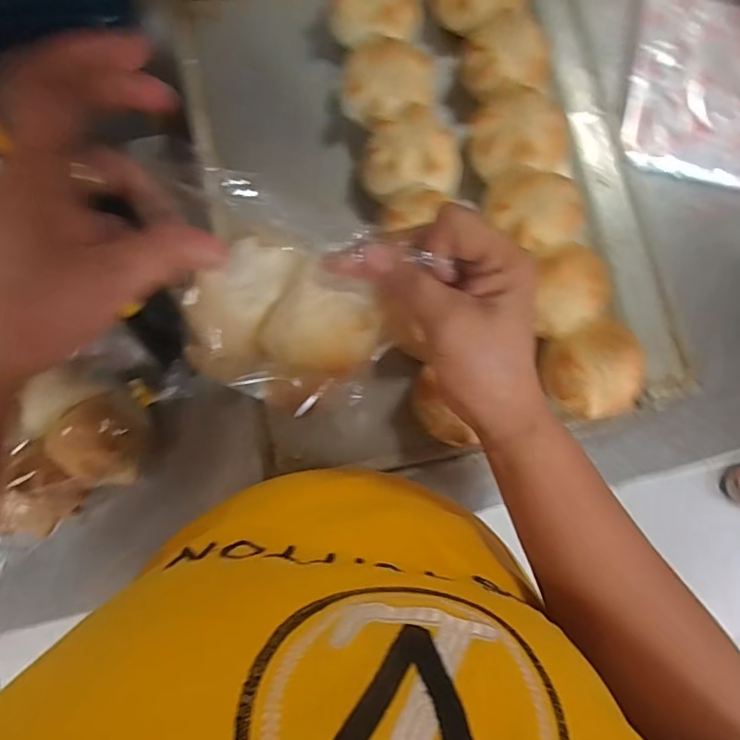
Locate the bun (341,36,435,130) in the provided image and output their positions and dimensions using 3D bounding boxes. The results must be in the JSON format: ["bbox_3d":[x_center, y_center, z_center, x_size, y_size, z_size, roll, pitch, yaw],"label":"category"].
[{"bbox_3d":[0.012,-0.245,0.453,0.081,0.045,0.074,-28,86,-6],"label":"bun"}]

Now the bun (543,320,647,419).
[{"bbox_3d":[0.183,0.001,0.431,0.075,0.059,0.076,-9,85,-4],"label":"bun"}]

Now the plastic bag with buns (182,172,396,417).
[{"bbox_3d":[-0.044,-0.035,0.310,0.106,0.050,0.107,23,110,-4],"label":"plastic bag with buns"}]

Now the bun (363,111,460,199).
[{"bbox_3d":[0.036,-0.180,0.449,0.085,0.047,0.073,0,84,-3],"label":"bun"}]

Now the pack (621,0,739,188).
[{"bbox_3d":[0.338,-0.279,0.517,0.152,0.030,0.193,11,83,-2],"label":"pack"}]

